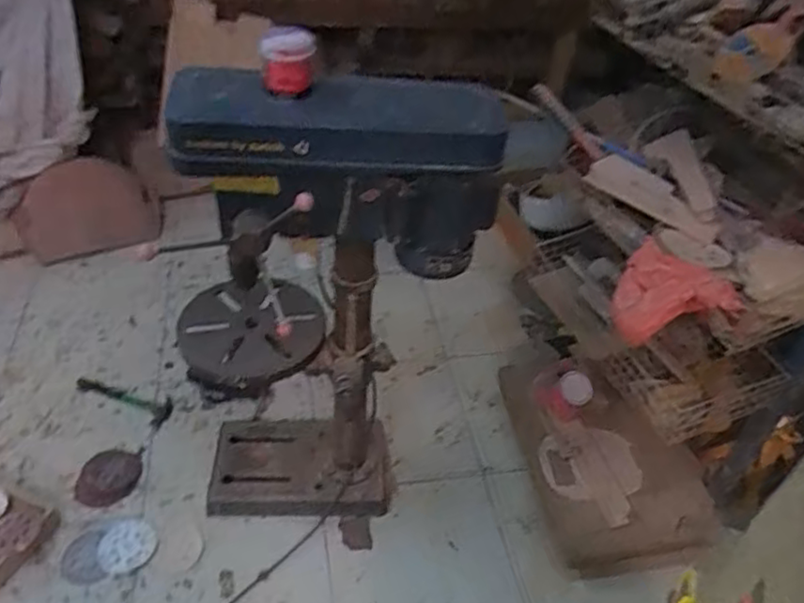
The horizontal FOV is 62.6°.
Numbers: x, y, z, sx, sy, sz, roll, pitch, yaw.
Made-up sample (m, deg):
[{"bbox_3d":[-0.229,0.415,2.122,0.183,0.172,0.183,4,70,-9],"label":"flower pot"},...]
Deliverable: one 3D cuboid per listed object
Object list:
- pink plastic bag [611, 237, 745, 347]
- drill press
[{"bbox_3d":[0.436,-0.001,1.073,0.172,0.129,0.116,17,42,13],"label":"pink plastic bag"},{"bbox_3d":[-0.156,0.054,1.261,0.541,0.973,0.286,11,43,7],"label":"drill press"}]

